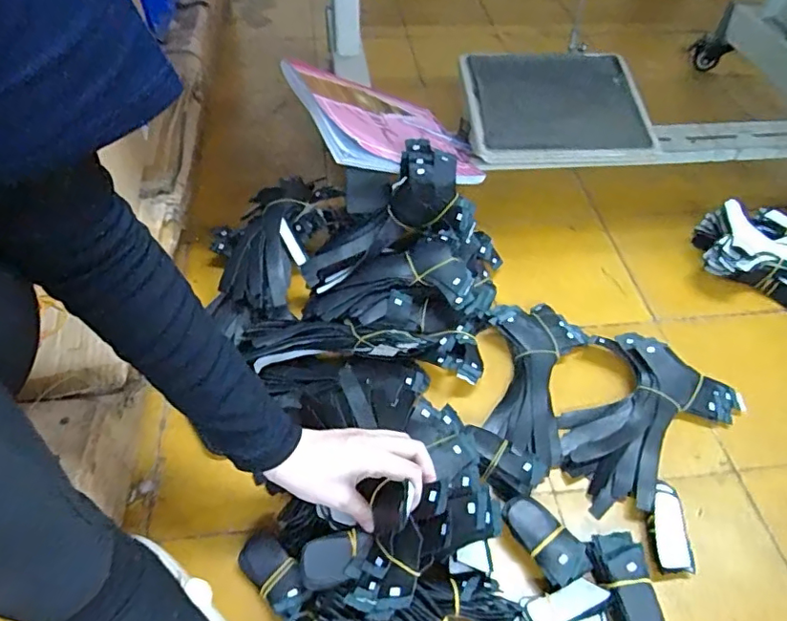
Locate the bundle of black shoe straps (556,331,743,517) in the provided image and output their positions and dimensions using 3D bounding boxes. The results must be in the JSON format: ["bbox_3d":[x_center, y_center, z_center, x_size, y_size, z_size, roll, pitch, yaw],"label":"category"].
[{"bbox_3d":[0.261,0.102,0.601,0.213,0.034,0.157,-28,58,-24],"label":"bundle of black shoe straps"}]

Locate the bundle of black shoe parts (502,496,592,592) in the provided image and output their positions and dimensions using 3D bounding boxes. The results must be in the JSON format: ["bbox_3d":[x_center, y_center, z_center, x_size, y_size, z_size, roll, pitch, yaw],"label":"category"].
[{"bbox_3d":[0.140,0.213,0.513,0.044,0.028,0.082,-23,56,-20],"label":"bundle of black shoe parts"}]

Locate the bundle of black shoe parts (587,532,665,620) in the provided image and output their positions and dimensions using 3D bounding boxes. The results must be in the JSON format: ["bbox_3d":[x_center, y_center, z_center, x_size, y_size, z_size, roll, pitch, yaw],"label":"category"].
[{"bbox_3d":[0.205,0.251,0.486,0.045,0.032,0.099,-4,52,-7],"label":"bundle of black shoe parts"}]

